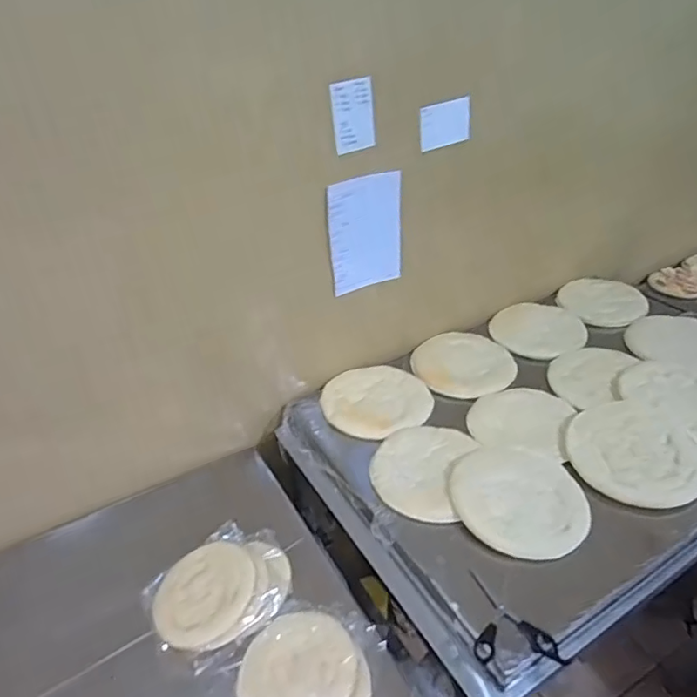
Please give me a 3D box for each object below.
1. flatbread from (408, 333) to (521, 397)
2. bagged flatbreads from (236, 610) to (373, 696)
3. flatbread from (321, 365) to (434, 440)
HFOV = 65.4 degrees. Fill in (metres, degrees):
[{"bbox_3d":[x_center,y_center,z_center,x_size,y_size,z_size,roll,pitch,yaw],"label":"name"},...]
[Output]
[{"bbox_3d":[0.244,0.028,1.132,0.195,0.020,0.195,-3,34,2],"label":"flatbread"},{"bbox_3d":[-0.057,0.415,0.682,0.165,0.034,0.146,24,43,35],"label":"bagged flatbreads"},{"bbox_3d":[0.056,0.098,1.057,0.203,0.019,0.203,-3,34,2],"label":"flatbread"}]

